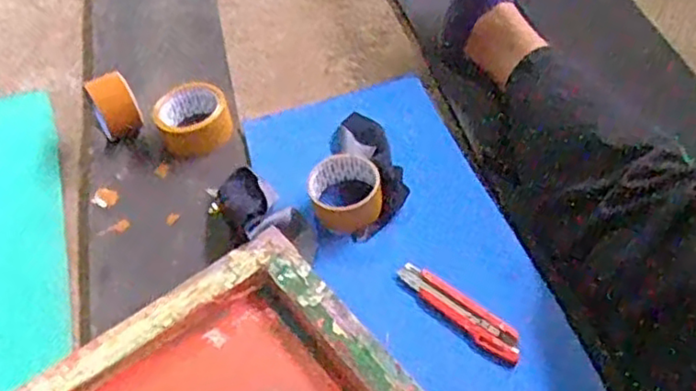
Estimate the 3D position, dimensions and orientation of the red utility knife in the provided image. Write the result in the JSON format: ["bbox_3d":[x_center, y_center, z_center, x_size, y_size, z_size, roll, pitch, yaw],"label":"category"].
[{"bbox_3d":[0.116,0.117,0.697,0.151,0.007,0.033,34,77,29],"label":"red utility knife"}]

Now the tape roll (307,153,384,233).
[{"bbox_3d":[-0.003,-0.006,0.771,0.084,0.037,0.085,-2,51,3],"label":"tape roll"}]

